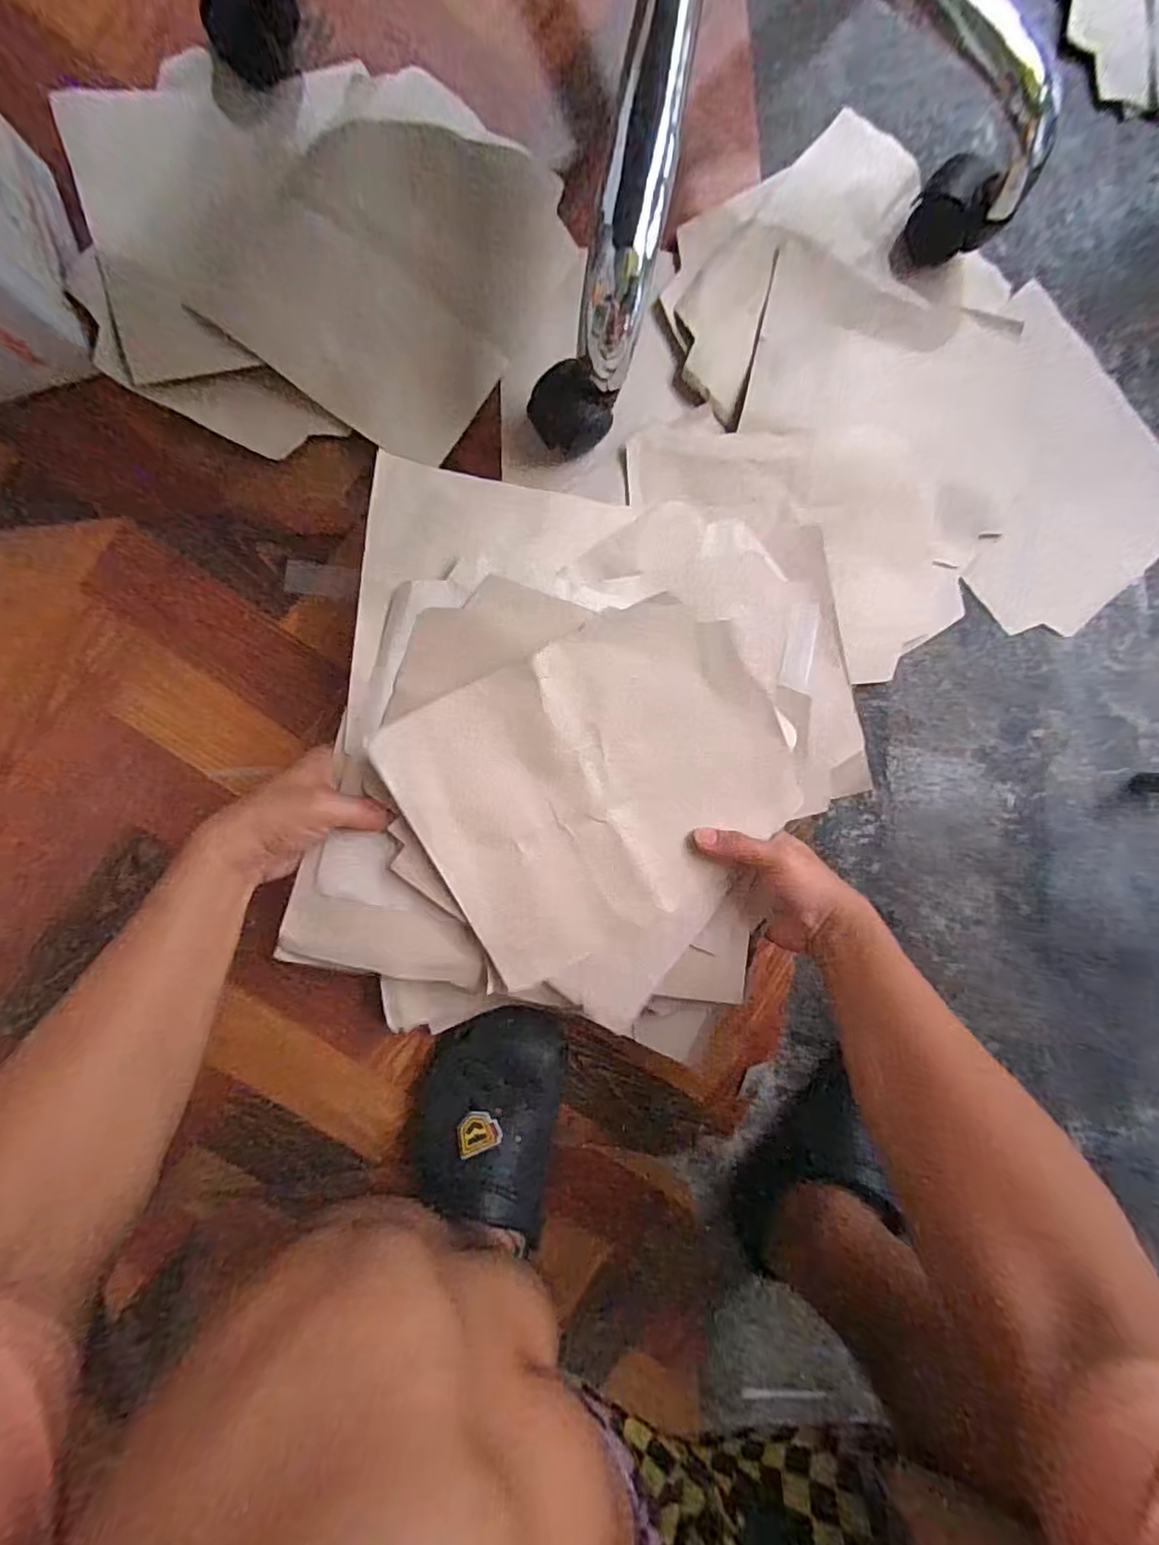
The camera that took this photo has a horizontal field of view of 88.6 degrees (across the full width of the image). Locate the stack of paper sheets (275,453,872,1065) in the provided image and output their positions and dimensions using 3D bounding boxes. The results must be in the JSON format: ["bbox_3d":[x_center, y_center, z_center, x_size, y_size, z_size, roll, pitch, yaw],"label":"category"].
[{"bbox_3d":[0.013,-0.007,0.450,0.374,0.094,0.411,10,95,-5],"label":"stack of paper sheets"}]

